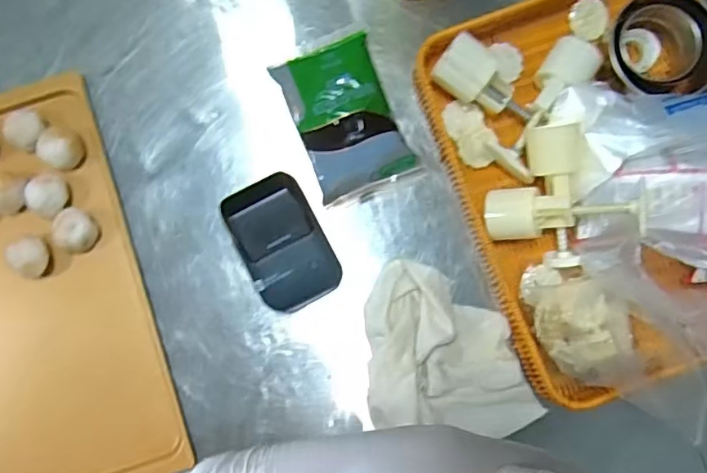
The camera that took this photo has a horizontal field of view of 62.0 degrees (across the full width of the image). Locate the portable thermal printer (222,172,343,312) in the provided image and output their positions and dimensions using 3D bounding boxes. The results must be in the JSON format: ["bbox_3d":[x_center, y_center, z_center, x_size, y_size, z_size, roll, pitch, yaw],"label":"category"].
[{"bbox_3d":[-0.072,0.006,0.598,0.087,0.065,0.129,-26,85,0],"label":"portable thermal printer"}]

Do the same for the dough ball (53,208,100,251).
[{"bbox_3d":[-0.283,-0.006,0.599,0.034,0.026,0.042,-2,85,2],"label":"dough ball"}]

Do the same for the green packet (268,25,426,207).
[{"bbox_3d":[-0.009,-0.129,0.613,0.101,0.033,0.171,-23,85,0],"label":"green packet"}]

